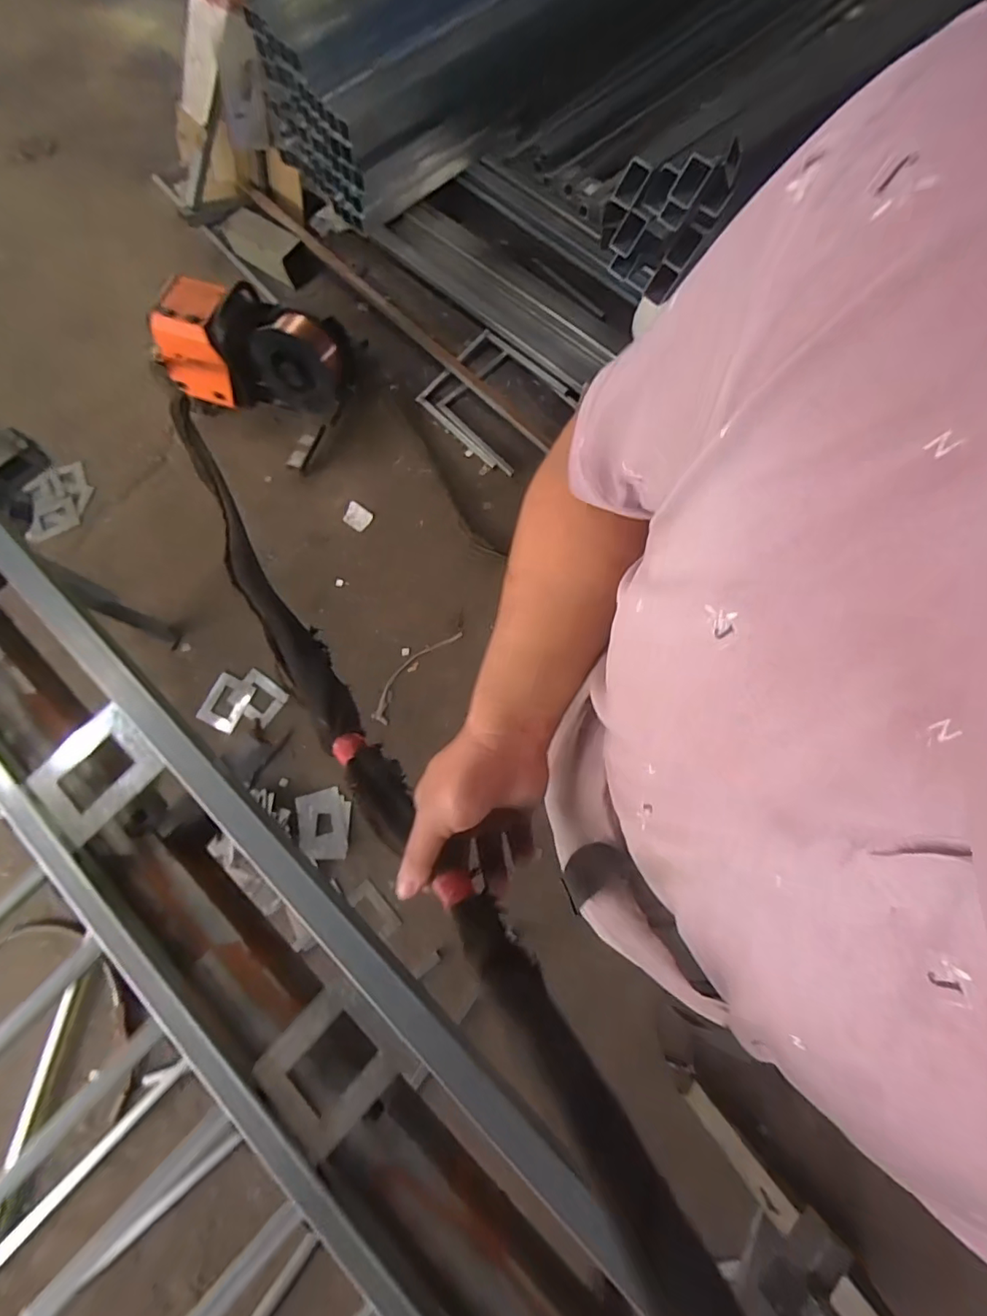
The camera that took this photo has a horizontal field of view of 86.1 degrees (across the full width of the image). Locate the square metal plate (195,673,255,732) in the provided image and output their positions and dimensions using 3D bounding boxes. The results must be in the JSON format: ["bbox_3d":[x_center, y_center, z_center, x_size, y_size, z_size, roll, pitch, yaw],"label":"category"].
[{"bbox_3d":[-0.765,0.127,1.512,0.106,0.011,0.149,25,66,-9],"label":"square metal plate"}]

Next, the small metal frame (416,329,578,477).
[{"bbox_3d":[0.005,-0.872,1.777,0.436,0.048,0.376,43,89,6],"label":"small metal frame"}]

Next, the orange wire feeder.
[{"bbox_3d":[-0.724,-0.933,1.584,0.540,0.308,0.257,5,75,3],"label":"orange wire feeder"}]

